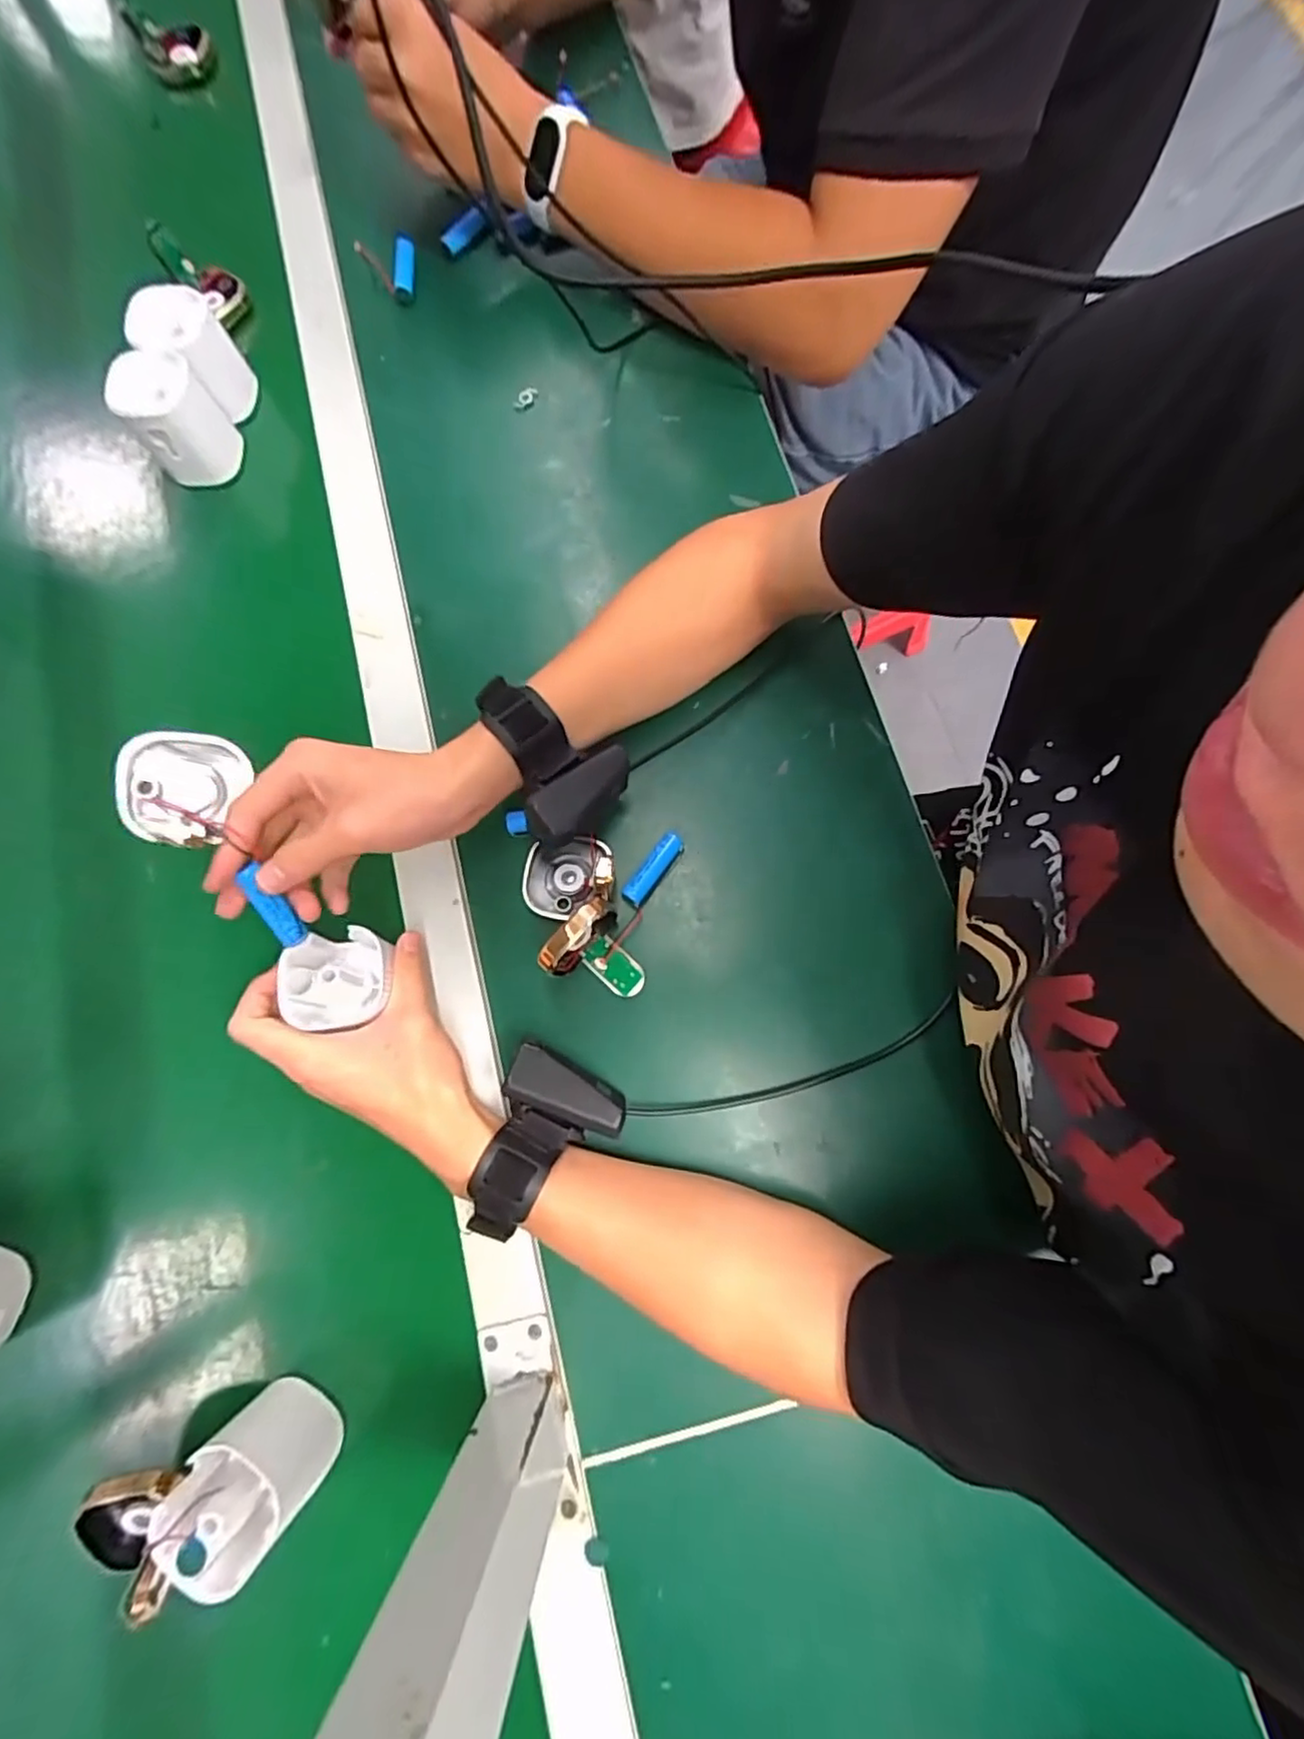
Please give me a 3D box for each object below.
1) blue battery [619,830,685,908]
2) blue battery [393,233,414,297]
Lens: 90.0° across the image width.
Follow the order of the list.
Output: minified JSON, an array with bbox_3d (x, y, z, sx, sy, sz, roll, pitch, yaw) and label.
[{"bbox_3d":[0.001,0.000,0.412,0.014,0.012,0.053,35,81,8],"label":"blue battery"},{"bbox_3d":[-0.203,-0.491,0.535,0.018,0.018,0.054,-1,78,1],"label":"blue battery"}]

